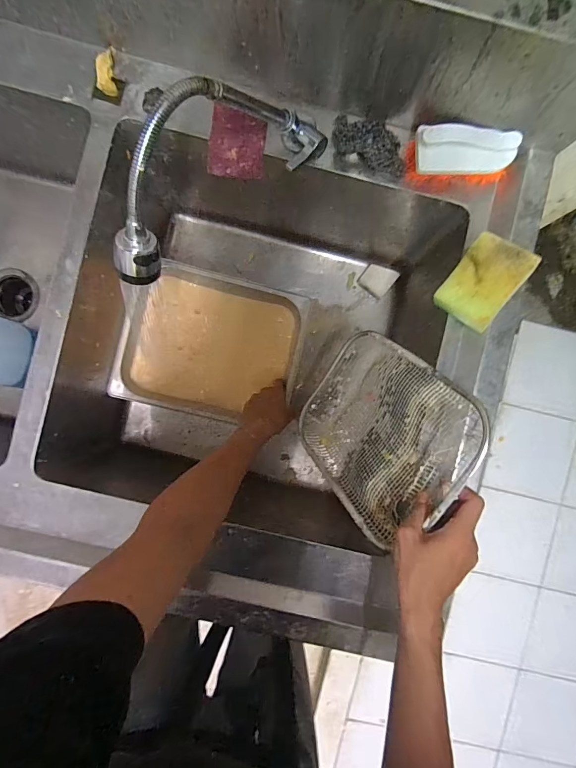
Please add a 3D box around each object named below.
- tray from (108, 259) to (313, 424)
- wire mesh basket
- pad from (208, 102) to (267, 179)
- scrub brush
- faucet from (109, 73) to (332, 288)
[{"bbox_3d":[-0.144,-0.078,0.767,0.329,0.080,0.272,16,90,-2],"label":"tray"},{"bbox_3d":[0.128,0.062,0.558,0.064,0.297,0.219,21,109,-28],"label":"wire mesh basket"},{"bbox_3d":[-0.069,-0.329,0.541,0.074,0.010,0.083,9,101,1],"label":"pad"},{"bbox_3d":[0.224,-0.299,0.516,0.128,0.052,0.069,0,130,-4],"label":"scrub brush"},{"bbox_3d":[-0.071,-0.243,0.433,0.077,0.157,0.315,46,72,-2],"label":"faucet"}]

